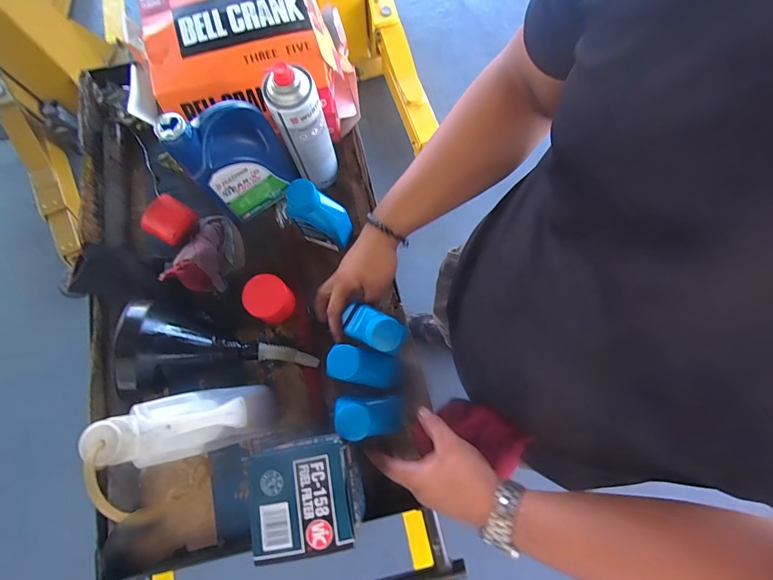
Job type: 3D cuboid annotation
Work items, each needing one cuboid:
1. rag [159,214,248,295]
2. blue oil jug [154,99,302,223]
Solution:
[{"bbox_3d":[-0.274,-0.063,0.576,0.084,0.083,0.133,3,75,2],"label":"rag"},{"bbox_3d":[-0.206,-0.179,0.532,0.133,0.190,0.054,-28,77,-6],"label":"blue oil jug"}]

